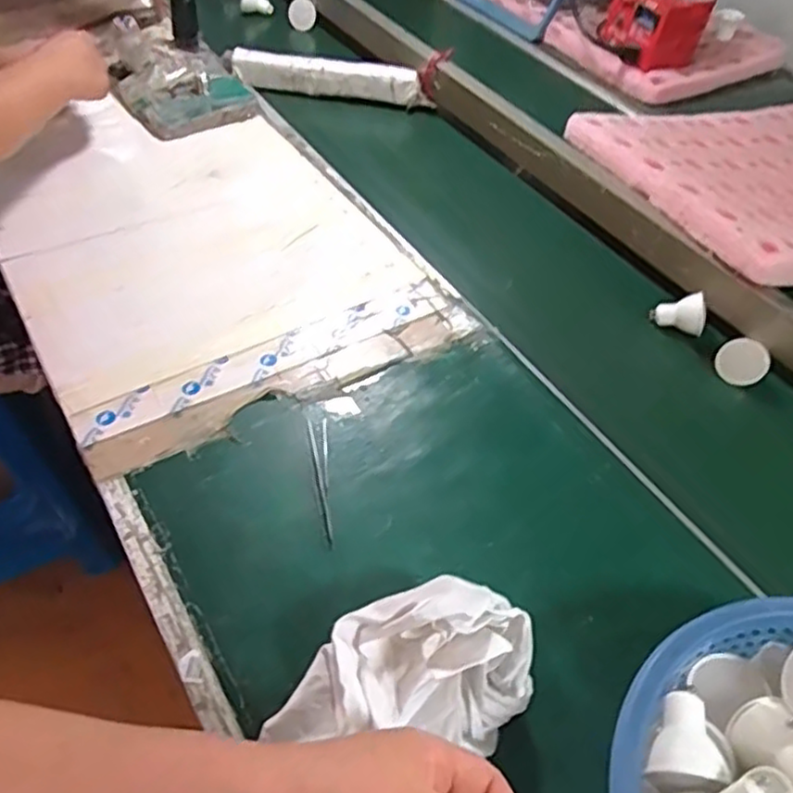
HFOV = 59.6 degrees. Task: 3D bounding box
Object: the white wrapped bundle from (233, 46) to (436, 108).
[{"bbox_3d":[-0.104,-0.494,1.069,0.314,0.037,0.065,13,48,6],"label":"white wrapped bundle"}]

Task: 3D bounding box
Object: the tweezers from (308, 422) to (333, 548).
[{"bbox_3d":[-0.066,0.071,0.602,0.017,0.004,0.129,-2,49,-7],"label":"tweezers"}]

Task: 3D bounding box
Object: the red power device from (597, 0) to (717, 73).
[{"bbox_3d":[0.434,-0.631,1.154,0.138,0.124,0.116,-11,50,-15],"label":"red power device"}]

